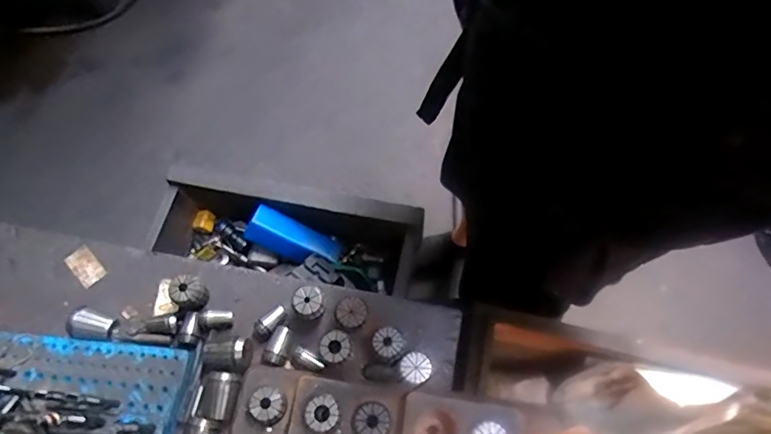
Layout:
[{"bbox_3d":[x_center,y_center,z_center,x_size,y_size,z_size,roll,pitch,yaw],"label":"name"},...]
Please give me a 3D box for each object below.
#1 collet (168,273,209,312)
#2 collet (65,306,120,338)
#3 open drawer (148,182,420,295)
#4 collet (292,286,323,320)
[{"bbox_3d":[-0.193,0.074,0.496,0.028,0.034,0.030,-1,65,1],"label":"collet"},{"bbox_3d":[-0.288,0.107,0.494,0.040,0.025,0.028,17,67,9],"label":"collet"},{"bbox_3d":[-0.118,0.034,0.649,0.306,0.093,0.102,11,66,7],"label":"open drawer"},{"bbox_3d":[-0.071,0.086,0.489,0.027,0.033,0.032,-41,71,-16],"label":"collet"}]

